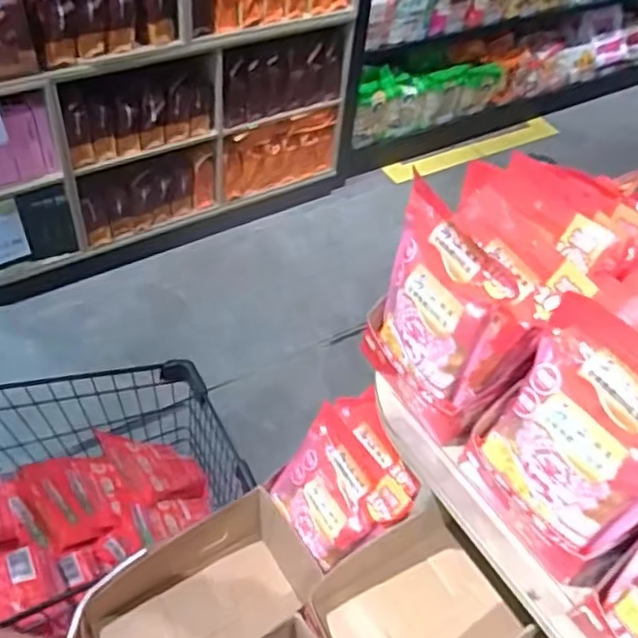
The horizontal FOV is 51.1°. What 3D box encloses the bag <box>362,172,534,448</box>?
[{"bbox_3d":[0.118,0.003,0.672,0.074,0.195,0.154,-30,57,-30],"label":"bag"}]

